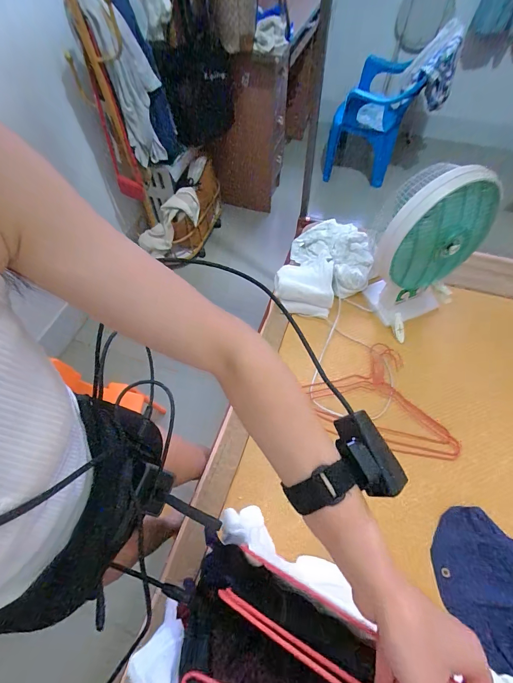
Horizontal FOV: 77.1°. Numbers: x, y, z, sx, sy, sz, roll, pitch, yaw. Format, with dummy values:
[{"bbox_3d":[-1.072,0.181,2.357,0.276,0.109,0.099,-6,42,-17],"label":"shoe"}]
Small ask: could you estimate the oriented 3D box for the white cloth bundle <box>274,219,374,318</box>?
[{"bbox_3d":[0.223,-0.245,1.014,0.259,0.083,0.383,14,60,10],"label":"white cloth bundle"}]

